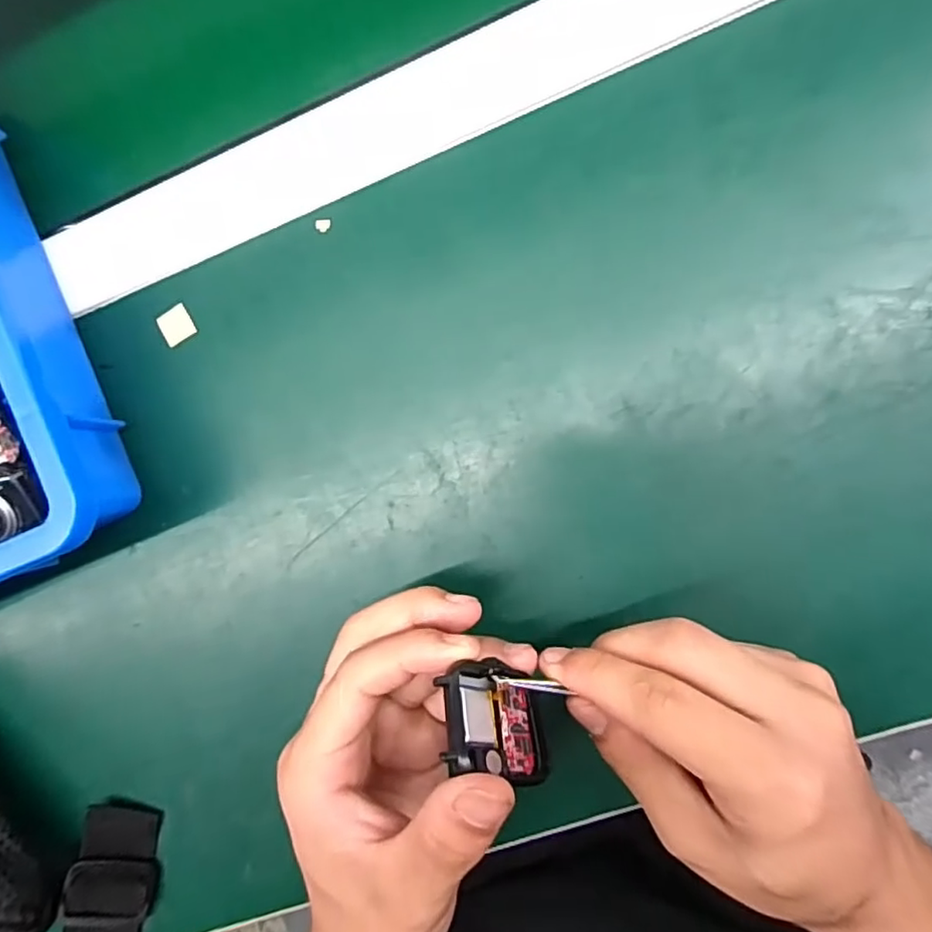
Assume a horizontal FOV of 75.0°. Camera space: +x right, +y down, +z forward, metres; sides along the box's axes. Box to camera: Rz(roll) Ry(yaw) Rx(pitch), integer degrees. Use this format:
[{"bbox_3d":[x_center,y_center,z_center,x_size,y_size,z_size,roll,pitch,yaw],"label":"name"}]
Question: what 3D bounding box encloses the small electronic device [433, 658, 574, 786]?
[{"bbox_3d":[0.012,0.085,0.203,0.013,0.046,0.035,-34,43,31],"label":"small electronic device"}]

